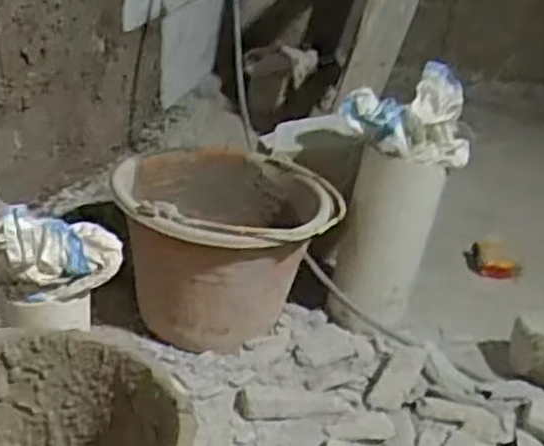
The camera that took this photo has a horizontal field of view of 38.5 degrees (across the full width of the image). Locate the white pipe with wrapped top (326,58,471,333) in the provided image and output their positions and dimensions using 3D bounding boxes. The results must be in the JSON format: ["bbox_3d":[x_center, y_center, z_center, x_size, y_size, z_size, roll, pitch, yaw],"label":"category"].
[{"bbox_3d":[0.153,-0.029,1.054,0.146,0.327,0.152,0,27,-14],"label":"white pipe with wrapped top"}]

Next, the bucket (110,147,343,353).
[{"bbox_3d":[-0.065,0.034,1.049,0.276,0.194,0.265,5,26,-4],"label":"bucket"}]

